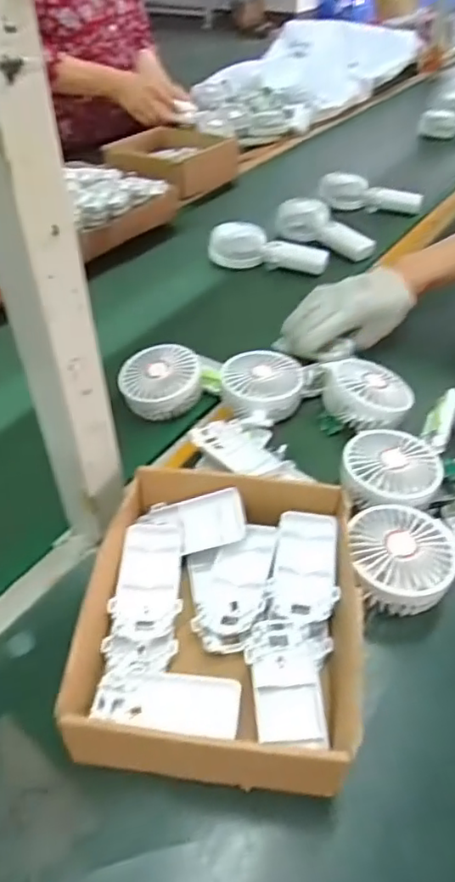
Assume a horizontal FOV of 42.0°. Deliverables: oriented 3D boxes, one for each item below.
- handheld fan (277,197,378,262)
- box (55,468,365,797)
[{"bbox_3d":[0.154,-0.338,0.973,0.054,0.069,0.176,-30,49,-27],"label":"handheld fan"},{"bbox_3d":[-0.005,0.126,0.437,0.197,0.064,0.224,5,45,4],"label":"box"}]

